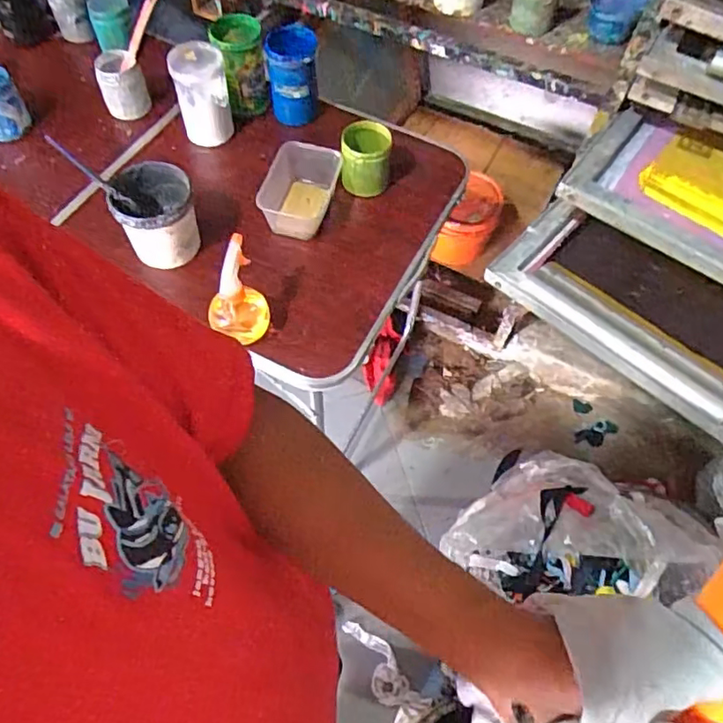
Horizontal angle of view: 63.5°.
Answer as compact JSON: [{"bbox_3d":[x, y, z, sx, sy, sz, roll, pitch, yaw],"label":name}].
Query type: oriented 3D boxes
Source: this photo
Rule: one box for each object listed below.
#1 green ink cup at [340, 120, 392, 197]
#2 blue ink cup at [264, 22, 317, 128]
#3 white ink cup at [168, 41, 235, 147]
[{"bbox_3d":[0.006,-0.366,1.075,0.093,0.103,0.104,5,61,0],"label":"green ink cup"},{"bbox_3d":[-0.135,-0.555,1.134,0.092,0.152,0.112,-12,62,-9],"label":"blue ink cup"},{"bbox_3d":[-0.298,-0.501,1.101,0.091,0.161,0.088,1,61,-2],"label":"white ink cup"}]

